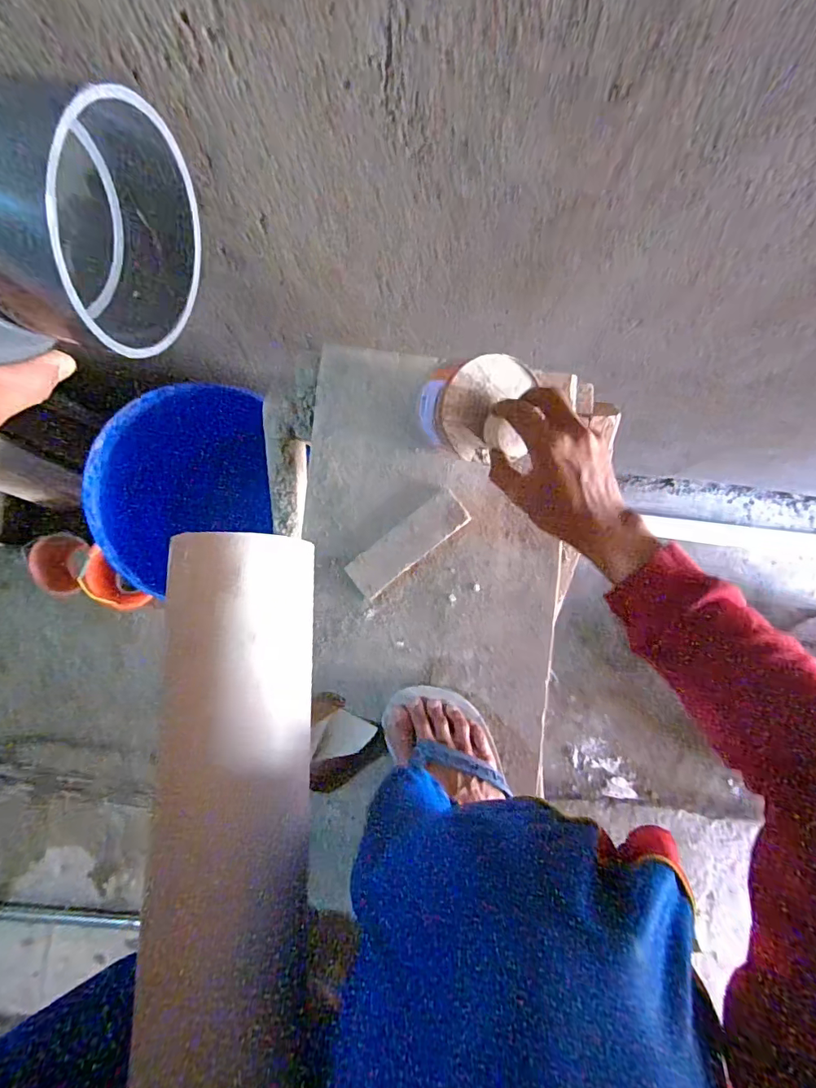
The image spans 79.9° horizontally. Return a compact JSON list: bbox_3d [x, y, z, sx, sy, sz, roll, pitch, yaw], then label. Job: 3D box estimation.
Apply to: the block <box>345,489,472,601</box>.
[{"bbox_3d":[0.000,-0.001,0.534,0.142,0.012,0.045,-39,89,-3],"label":"block"}]

